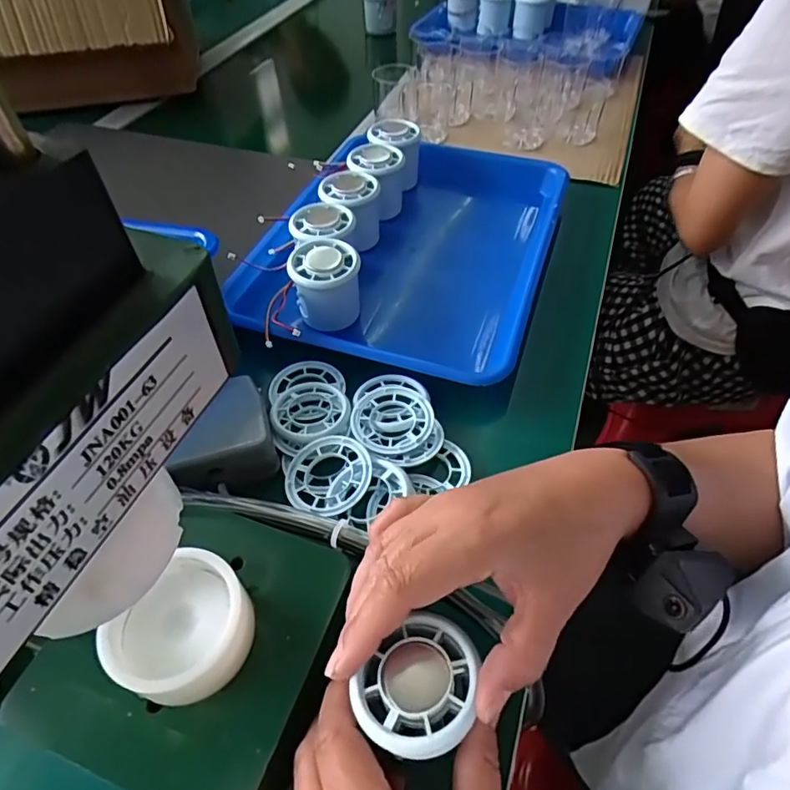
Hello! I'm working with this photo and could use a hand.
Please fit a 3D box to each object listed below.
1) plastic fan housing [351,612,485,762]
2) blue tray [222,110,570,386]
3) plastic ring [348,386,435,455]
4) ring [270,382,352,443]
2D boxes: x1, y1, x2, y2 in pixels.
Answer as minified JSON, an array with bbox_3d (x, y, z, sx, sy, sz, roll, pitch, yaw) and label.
[{"bbox_3d":[0.011,0.124,0.228,0.045,0.020,0.055,39,60,24],"label":"plastic fan housing"},{"bbox_3d":[0.014,-0.157,0.503,0.250,0.055,0.338,14,53,13],"label":"blue tray"},{"bbox_3d":[-0.002,0.016,0.373,0.056,0.009,0.061,-1,51,1],"label":"plastic ring"},{"bbox_3d":[-0.060,0.012,0.381,0.055,0.013,0.052,-1,51,1],"label":"ring"}]

